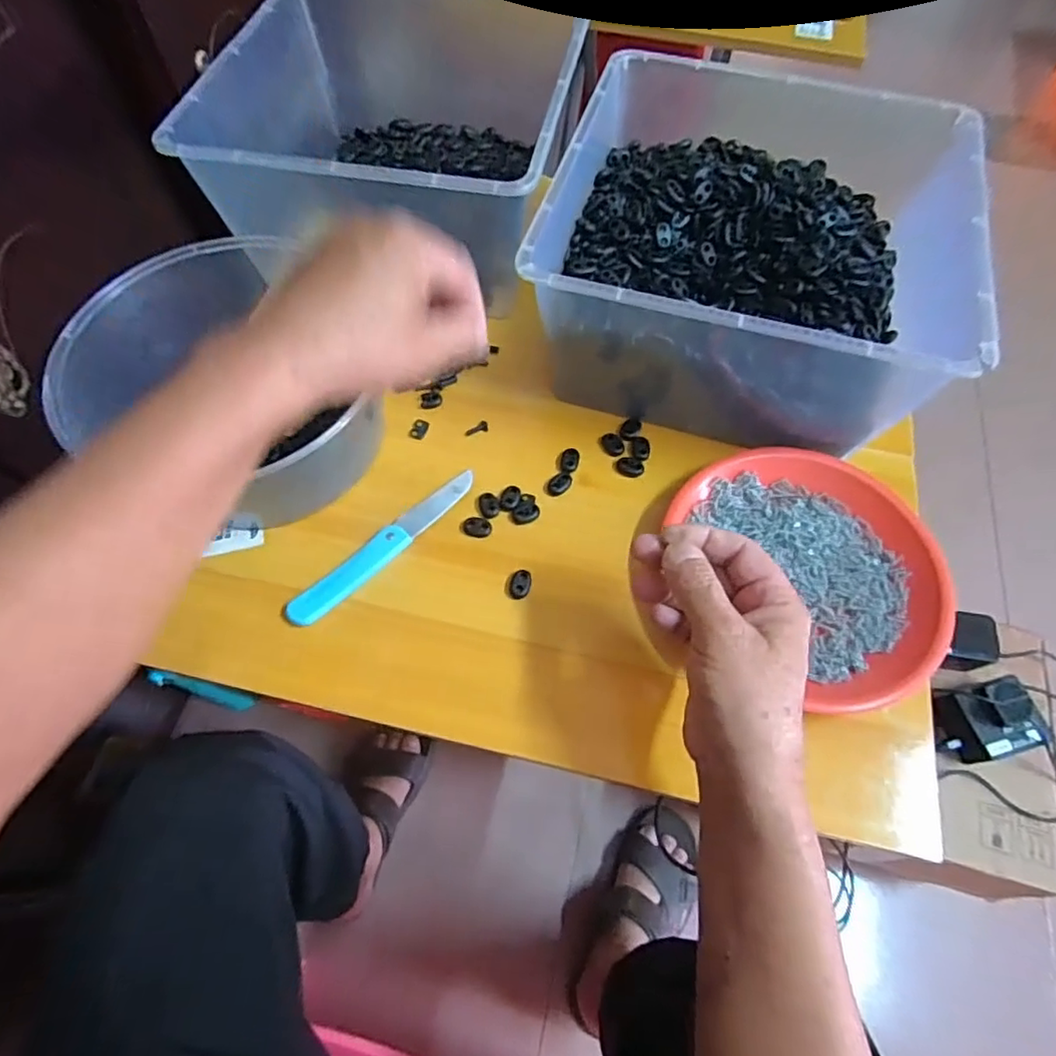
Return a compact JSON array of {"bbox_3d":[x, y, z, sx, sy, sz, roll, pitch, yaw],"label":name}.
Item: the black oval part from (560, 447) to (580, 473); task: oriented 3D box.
[{"bbox_3d":[0.034,-0.055,0.484,0.015,0.004,0.025,9,63,3],"label":"black oval part"}]

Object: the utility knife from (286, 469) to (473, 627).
[{"bbox_3d":[-0.104,0.012,0.447,0.023,0.012,0.166,41,69,18],"label":"utility knife"}]

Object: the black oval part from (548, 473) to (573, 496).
[{"bbox_3d":[0.025,-0.035,0.475,0.021,0.006,0.013,-37,69,-18],"label":"black oval part"}]

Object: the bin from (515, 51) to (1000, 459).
[{"bbox_3d":[0.174,-0.222,0.494,0.292,0.142,0.304,19,64,8],"label":"bin"}]

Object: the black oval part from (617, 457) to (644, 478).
[{"bbox_3d":[0.083,-0.049,0.484,0.021,0.005,0.018,16,63,7],"label":"black oval part"}]

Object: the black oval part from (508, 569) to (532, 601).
[{"bbox_3d":[-0.006,0.041,0.437,0.015,0.007,0.021,18,64,8],"label":"black oval part"}]

